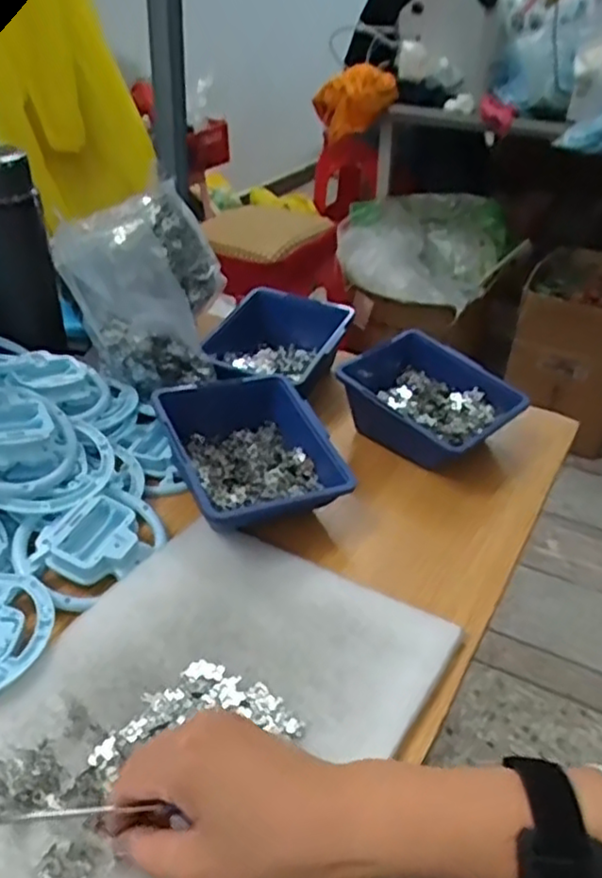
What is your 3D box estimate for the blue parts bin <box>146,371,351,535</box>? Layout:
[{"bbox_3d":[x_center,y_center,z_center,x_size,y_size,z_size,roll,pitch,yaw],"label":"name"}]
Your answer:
[{"bbox_3d":[-0.041,0.014,0.549,0.120,0.065,0.142,-14,39,-22],"label":"blue parts bin"}]

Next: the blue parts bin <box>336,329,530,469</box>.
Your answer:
[{"bbox_3d":[0.105,-0.031,0.633,0.160,0.073,0.117,30,43,32],"label":"blue parts bin"}]

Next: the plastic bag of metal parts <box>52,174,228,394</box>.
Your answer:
[{"bbox_3d":[-0.143,-0.153,0.669,0.125,0.127,0.198,3,36,0],"label":"plastic bag of metal parts"}]

